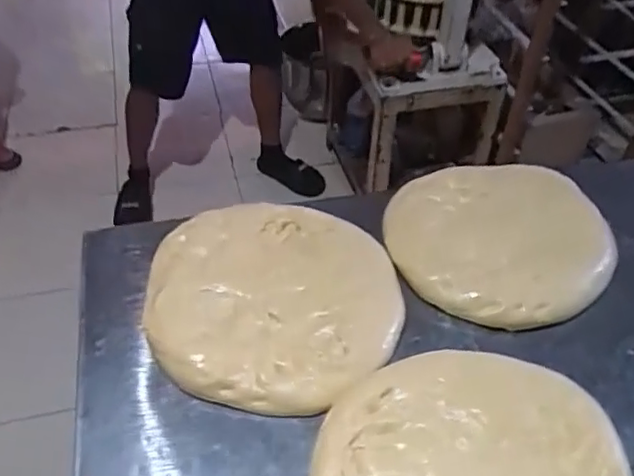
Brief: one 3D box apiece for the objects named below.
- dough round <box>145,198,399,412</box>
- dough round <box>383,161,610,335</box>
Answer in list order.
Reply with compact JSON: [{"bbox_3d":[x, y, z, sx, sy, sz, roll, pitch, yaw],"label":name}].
[{"bbox_3d":[-0.045,0.063,0.665,0.262,0.030,0.258,1,46,-1],"label":"dough round"},{"bbox_3d":[0.218,-0.007,0.732,0.268,0.046,0.251,-3,46,-5],"label":"dough round"}]

